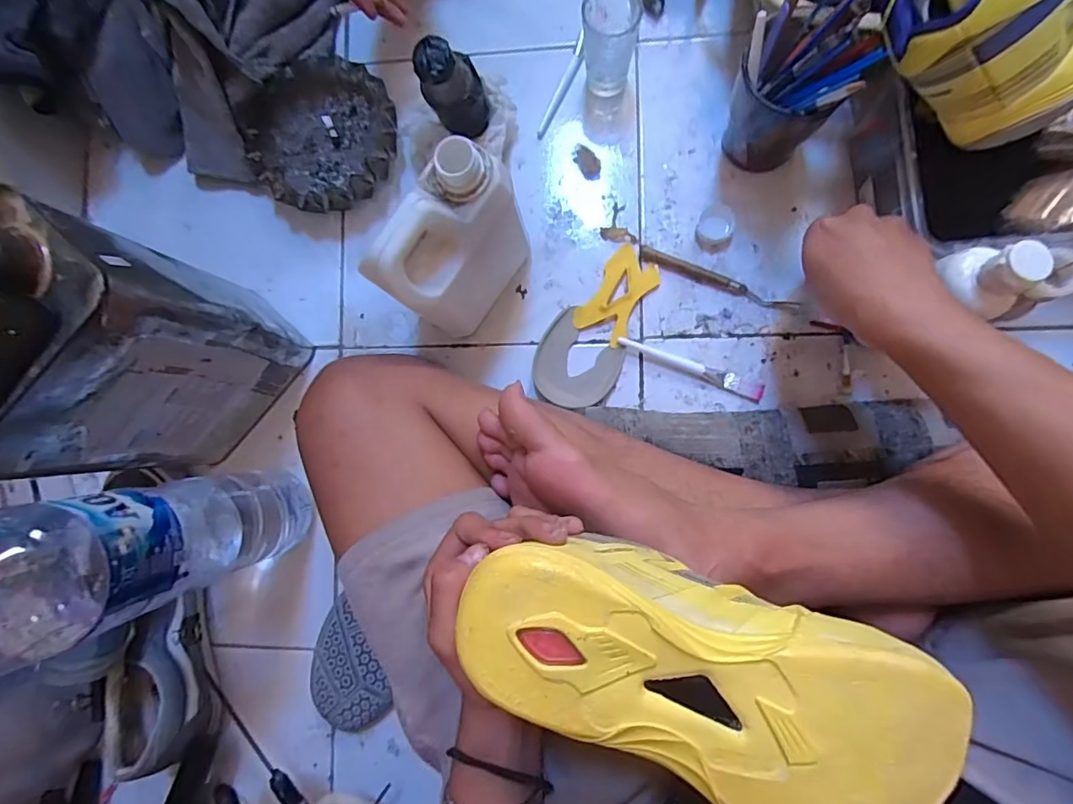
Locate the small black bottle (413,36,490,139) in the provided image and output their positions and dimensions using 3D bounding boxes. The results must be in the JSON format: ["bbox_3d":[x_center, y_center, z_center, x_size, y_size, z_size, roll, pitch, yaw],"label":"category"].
[{"bbox_3d":[-0.069,-0.266,0.454,0.048,0.098,0.046,0,86,5],"label":"small black bottle"}]

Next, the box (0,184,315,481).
[{"bbox_3d":[-0.319,-0.030,0.415,0.102,0.245,0.172,39,91,7],"label":"box"}]

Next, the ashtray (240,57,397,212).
[{"bbox_3d":[-0.209,-0.262,0.520,0.142,0.044,0.153,0,86,5],"label":"ashtray"}]

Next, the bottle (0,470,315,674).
[{"bbox_3d":[-0.269,0.101,0.359,0.084,0.302,0.086,-11,85,5],"label":"bottle"}]

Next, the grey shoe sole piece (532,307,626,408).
[{"bbox_3d":[0.036,-0.035,0.493,0.079,0.009,0.079,34,90,7],"label":"grey shoe sole piece"}]

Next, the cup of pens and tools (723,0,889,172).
[{"bbox_3d":[0.209,-0.259,0.430,0.085,0.142,0.092,34,90,7],"label":"cup of pens and tools"}]

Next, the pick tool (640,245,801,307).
[{"bbox_3d":[0.169,-0.115,0.489,0.150,0.006,0.014,23,89,6],"label":"pick tool"}]

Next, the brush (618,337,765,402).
[{"bbox_3d":[0.143,-0.031,0.486,0.138,0.009,0.016,21,89,6],"label":"brush"}]

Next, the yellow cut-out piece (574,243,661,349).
[{"bbox_3d":[0.079,-0.101,0.498,0.052,0.008,0.089,35,90,7],"label":"yellow cut-out piece"}]

